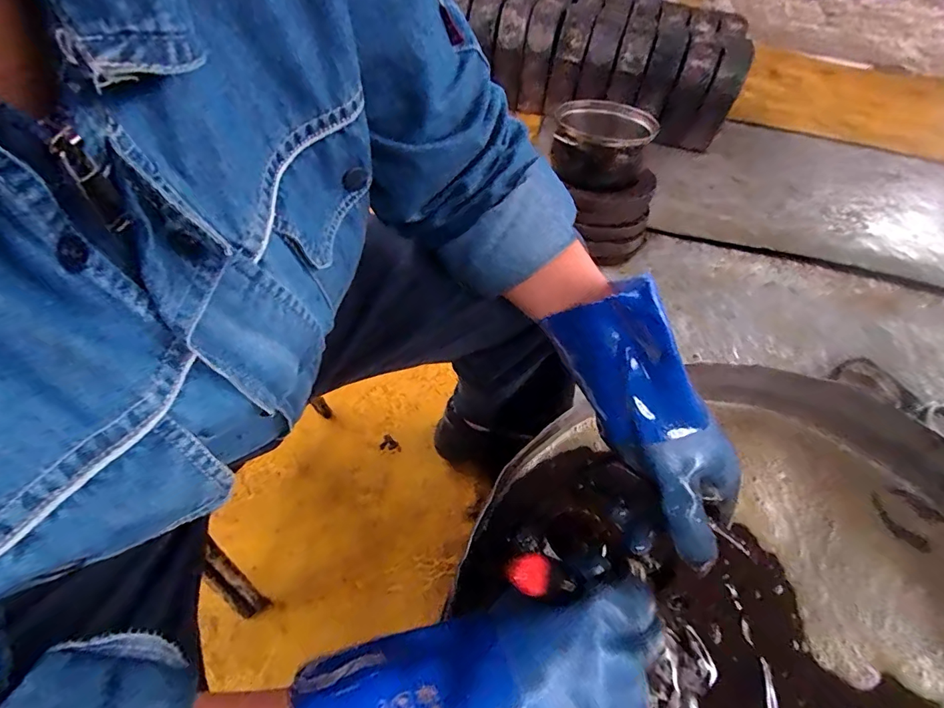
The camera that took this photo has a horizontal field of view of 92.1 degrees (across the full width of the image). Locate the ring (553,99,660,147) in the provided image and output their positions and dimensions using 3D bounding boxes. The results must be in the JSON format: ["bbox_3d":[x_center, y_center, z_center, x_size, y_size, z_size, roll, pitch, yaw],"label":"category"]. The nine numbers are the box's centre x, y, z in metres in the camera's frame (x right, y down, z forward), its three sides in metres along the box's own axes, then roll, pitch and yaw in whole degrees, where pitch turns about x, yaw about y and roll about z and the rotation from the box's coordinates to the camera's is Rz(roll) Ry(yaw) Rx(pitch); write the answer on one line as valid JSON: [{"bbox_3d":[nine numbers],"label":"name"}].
[{"bbox_3d":[0.287,-0.502,0.985,0.222,0.033,0.222,3,52,-4],"label":"ring"}]

